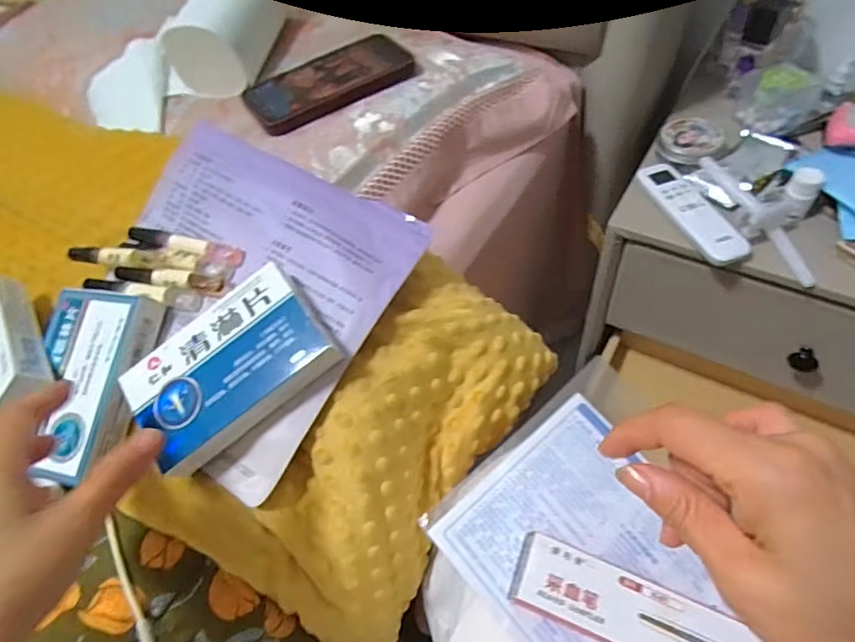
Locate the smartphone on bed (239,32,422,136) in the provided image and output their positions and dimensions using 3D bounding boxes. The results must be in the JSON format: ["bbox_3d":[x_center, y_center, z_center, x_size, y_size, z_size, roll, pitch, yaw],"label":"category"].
[{"bbox_3d":[-0.098,-0.238,0.535,0.162,0.014,0.077,-31,62,-13],"label":"smartphone on bed"}]

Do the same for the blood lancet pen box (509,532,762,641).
[{"bbox_3d":[0.129,0.167,0.297,0.168,0.018,0.042,24,58,6],"label":"blood lancet pen box"}]

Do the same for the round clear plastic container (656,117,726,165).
[{"bbox_3d":[0.289,-0.198,0.597,0.064,0.019,0.063,-3,53,4],"label":"round clear plastic container"}]

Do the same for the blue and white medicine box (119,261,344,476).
[{"bbox_3d":[-0.135,0.033,0.371,0.132,0.019,0.085,-39,71,-2],"label":"blue and white medicine box"}]

